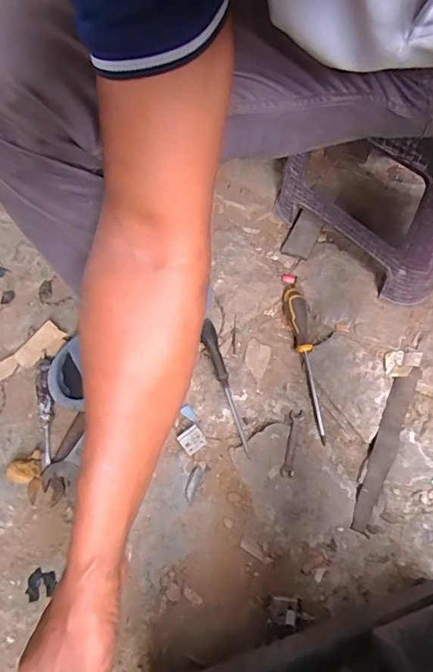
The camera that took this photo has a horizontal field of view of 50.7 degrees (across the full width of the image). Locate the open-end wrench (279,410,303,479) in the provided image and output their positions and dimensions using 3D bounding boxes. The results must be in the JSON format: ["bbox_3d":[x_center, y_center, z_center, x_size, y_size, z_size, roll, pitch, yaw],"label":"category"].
[{"bbox_3d":[0.112,0.159,0.679,0.020,0.004,0.107,10,54,10],"label":"open-end wrench"}]

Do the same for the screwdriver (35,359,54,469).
[{"bbox_3d":[-0.267,0.114,0.709,0.025,0.026,0.168,-7,64,-5],"label":"screwdriver"}]

